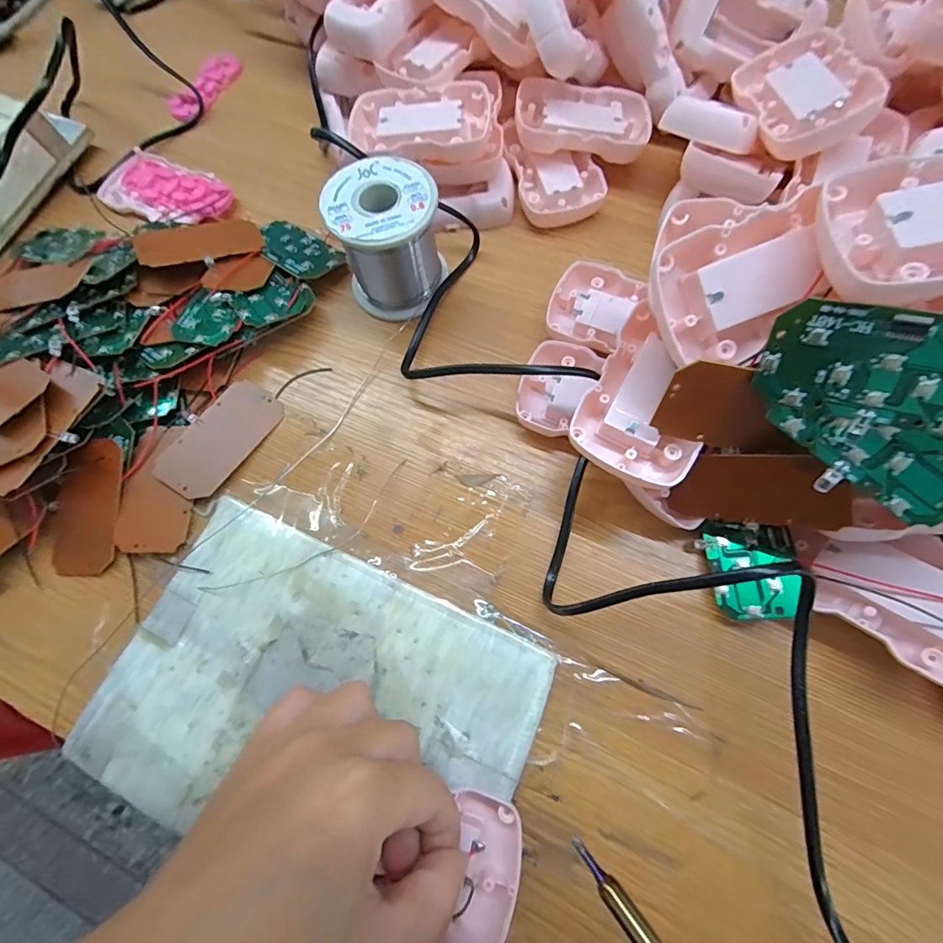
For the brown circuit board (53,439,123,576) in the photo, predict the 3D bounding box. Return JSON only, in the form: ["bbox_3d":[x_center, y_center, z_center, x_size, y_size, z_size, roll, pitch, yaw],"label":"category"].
[{"bbox_3d":[-0.213,0.020,0.262,0.040,0.007,0.073,10,88,4],"label":"brown circuit board"}]

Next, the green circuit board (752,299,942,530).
[{"bbox_3d":[0.144,-0.021,0.167,0.079,0.067,0.007,16,30,19],"label":"green circuit board"}]

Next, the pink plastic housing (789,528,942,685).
[{"bbox_3d":[0.188,0.052,0.207,0.080,0.018,0.052,35,93,36],"label":"pink plastic housing"}]

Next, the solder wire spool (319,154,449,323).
[{"bbox_3d":[-0.049,-0.135,0.280,0.061,0.062,0.064,-10,69,-2],"label":"solder wire spool"}]

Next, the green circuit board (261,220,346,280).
[{"bbox_3d":[-0.118,-0.149,0.315,0.066,0.004,0.037,35,61,18],"label":"green circuit board"}]

